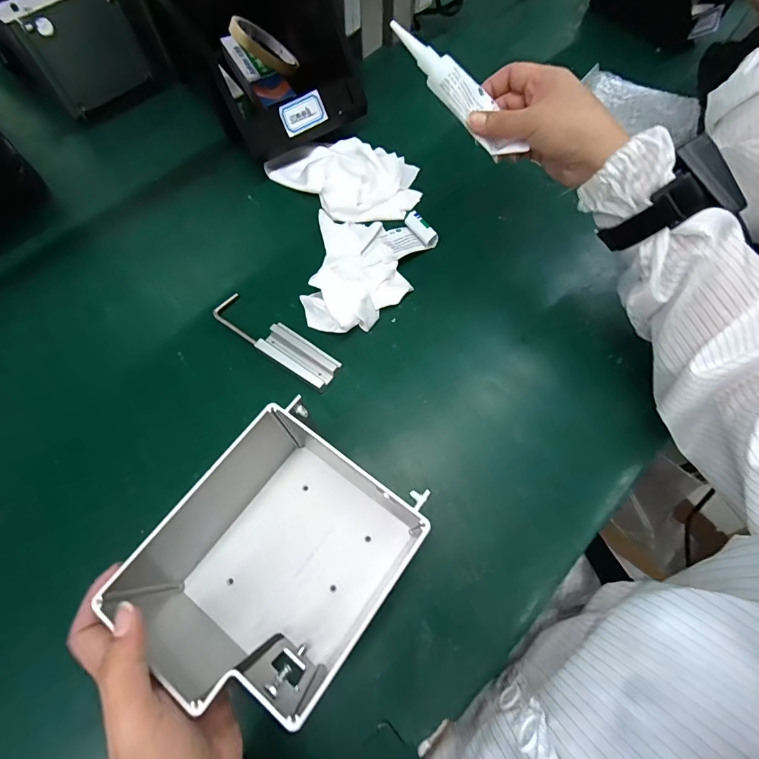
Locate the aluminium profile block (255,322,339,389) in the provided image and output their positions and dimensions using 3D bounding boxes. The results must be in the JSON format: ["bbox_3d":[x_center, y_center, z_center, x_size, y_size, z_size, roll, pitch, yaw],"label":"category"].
[{"bbox_3d":[-0.077,-0.022,0.392,0.076,0.015,0.036,32,71,12],"label":"aluminium profile block"}]

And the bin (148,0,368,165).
[{"bbox_3d":[-0.136,-0.392,0.491,0.180,0.117,0.237,-33,72,-13],"label":"bin"}]

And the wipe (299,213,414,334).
[{"bbox_3d":[-0.036,-0.123,0.427,0.112,0.034,0.154,-18,69,-8],"label":"wipe"}]

